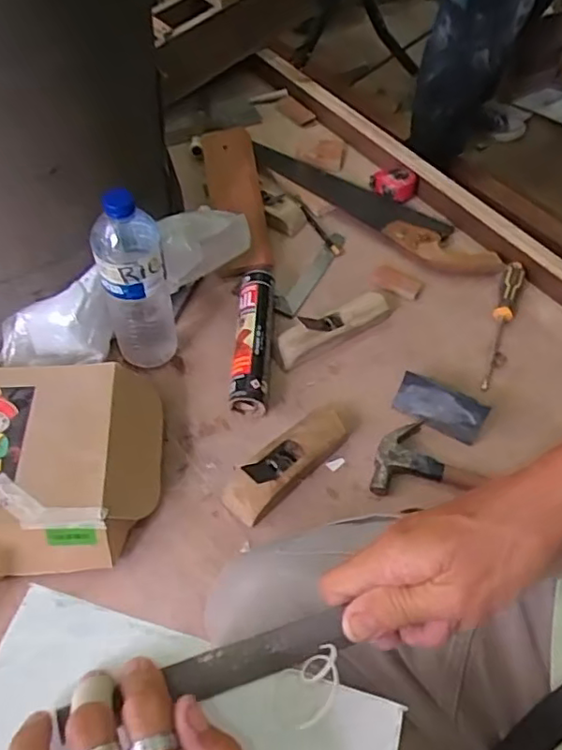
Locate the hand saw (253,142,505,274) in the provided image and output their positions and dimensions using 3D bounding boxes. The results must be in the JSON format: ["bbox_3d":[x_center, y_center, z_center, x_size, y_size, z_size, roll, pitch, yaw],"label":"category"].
[{"bbox_3d":[0.155,-0.289,1.026,0.464,0.022,0.099,34,59,19],"label":"hand saw"}]

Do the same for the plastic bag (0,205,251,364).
[{"bbox_3d":[-0.183,-0.114,0.778,0.364,0.112,0.079,-31,62,-23],"label":"plastic bag"}]

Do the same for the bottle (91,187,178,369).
[{"bbox_3d":[-0.175,-0.107,0.727,0.072,0.271,0.068,-11,56,-12],"label":"bottle"}]

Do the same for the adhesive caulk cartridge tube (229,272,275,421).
[{"bbox_3d":[-0.036,-0.058,0.832,0.052,0.049,0.230,4,54,-1],"label":"adhesive caulk cartridge tube"}]

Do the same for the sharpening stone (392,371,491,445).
[{"bbox_3d":[0.207,0.041,0.784,0.115,0.053,0.035,28,57,16],"label":"sharpening stone"}]

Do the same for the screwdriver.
[{"bbox_3d":[0.325,-0.079,0.885,0.027,0.032,0.234,20,56,11],"label":"screwdriver"}]

